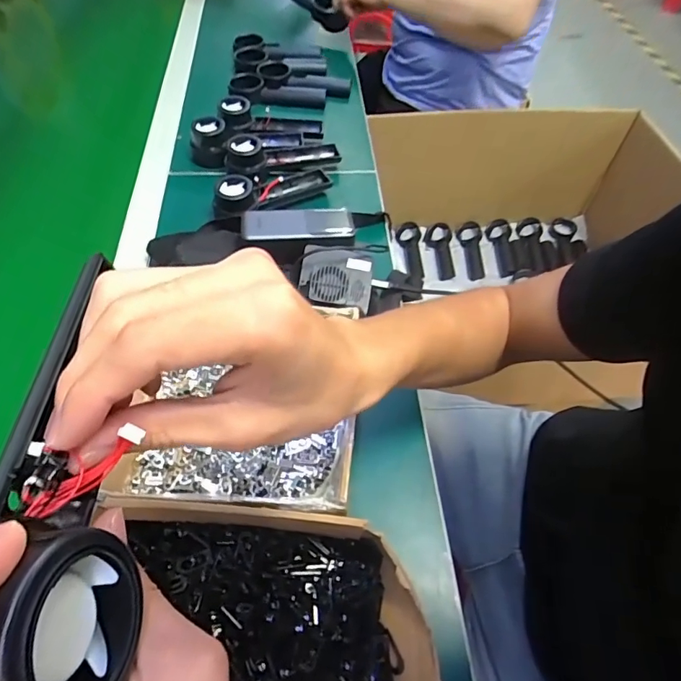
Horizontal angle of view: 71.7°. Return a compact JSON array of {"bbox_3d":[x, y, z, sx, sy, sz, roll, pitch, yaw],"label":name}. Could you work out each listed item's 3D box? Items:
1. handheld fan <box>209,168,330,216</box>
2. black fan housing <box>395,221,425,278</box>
[{"bbox_3d":[-0.092,-0.195,0.618,0.165,0.045,0.059,-20,57,-31],"label":"handheld fan"},{"bbox_3d":[0.160,-0.207,1.076,0.056,0.033,0.160,2,55,-1],"label":"black fan housing"}]

